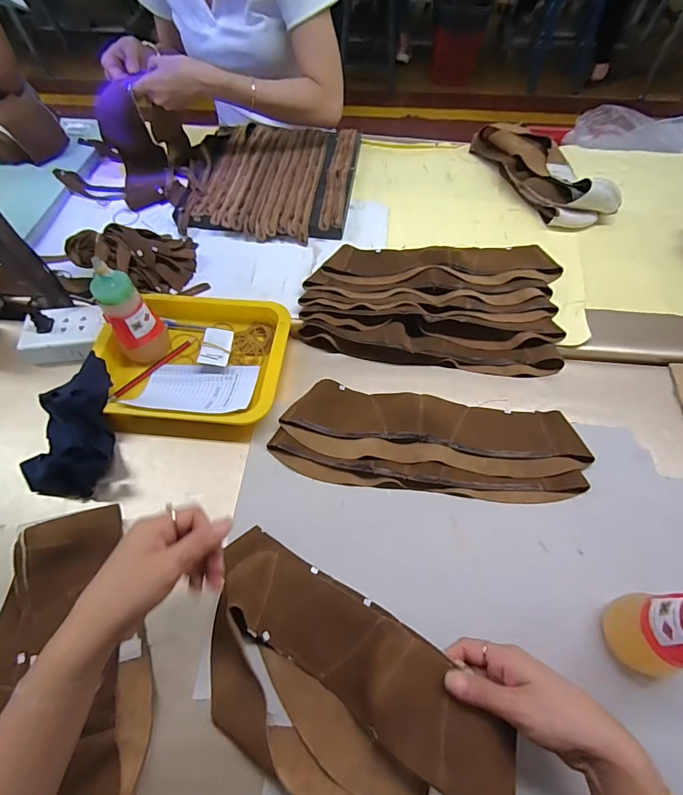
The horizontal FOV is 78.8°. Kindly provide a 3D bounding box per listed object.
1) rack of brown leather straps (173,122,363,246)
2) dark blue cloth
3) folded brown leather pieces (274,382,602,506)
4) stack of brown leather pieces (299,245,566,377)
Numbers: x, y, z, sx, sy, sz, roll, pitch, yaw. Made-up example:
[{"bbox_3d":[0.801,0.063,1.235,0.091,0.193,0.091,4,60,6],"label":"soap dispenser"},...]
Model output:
[{"bbox_3d":[-0.121,-0.410,0.778,0.282,0.029,0.317,6,61,4],"label":"rack of brown leather straps"},{"bbox_3d":[-0.338,0.033,0.515,0.099,0.051,0.179,-11,61,-5],"label":"dark blue cloth"},{"bbox_3d":[0.105,0.052,0.506,0.361,0.035,0.127,8,61,5],"label":"folded brown leather pieces"},{"bbox_3d":[0.137,-0.157,0.621,0.376,0.038,0.249,6,61,4],"label":"stack of brown leather pieces"}]

